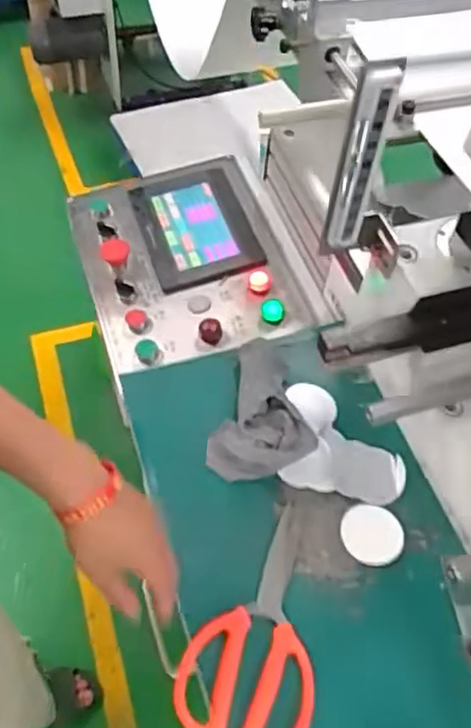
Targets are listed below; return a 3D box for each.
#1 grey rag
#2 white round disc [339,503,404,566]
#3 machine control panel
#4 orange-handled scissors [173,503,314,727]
[{"bbox_3d":[0.039,0.048,0.728,0.106,0.038,0.168,15,55,6],"label":"grey rag"},{"bbox_3d":[0.137,0.170,0.669,0.062,0.006,0.059,2,55,-3],"label":"white round disc"},{"bbox_3d":[-0.062,-0.143,0.904,0.276,0.059,0.354,-14,57,-14],"label":"machine control panel"},{"bbox_3d":[0.027,0.238,0.613,0.115,0.020,0.211,18,55,8],"label":"orange-handled scissors"}]

